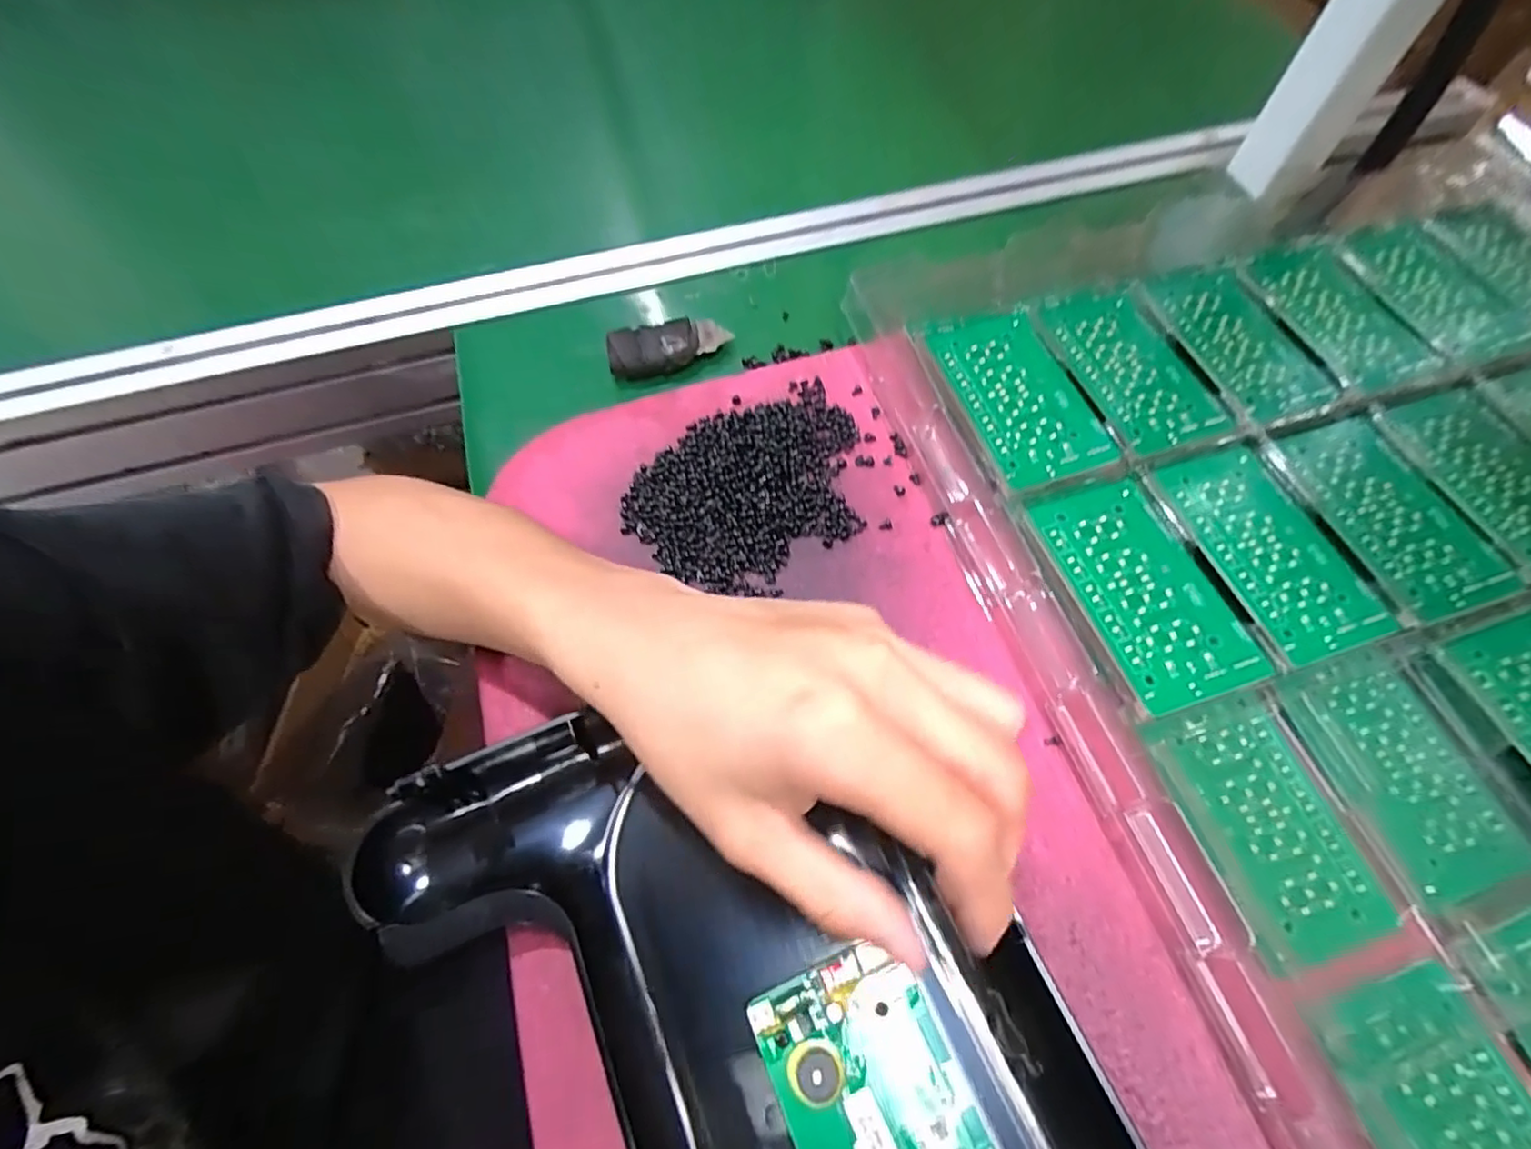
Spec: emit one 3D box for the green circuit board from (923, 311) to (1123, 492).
[{"bbox_3d":[0.132,-0.094,0.345,0.057,0.007,0.108,-15,67,-3],"label":"green circuit board"}]

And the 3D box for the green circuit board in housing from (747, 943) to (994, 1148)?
[{"bbox_3d":[0.041,0.185,0.217,0.059,0.012,0.104,-24,68,-6],"label":"green circuit board in housing"}]

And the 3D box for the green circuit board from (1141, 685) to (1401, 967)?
[{"bbox_3d":[0.199,0.097,0.260,0.058,0.008,0.095,-15,66,-8],"label":"green circuit board"}]

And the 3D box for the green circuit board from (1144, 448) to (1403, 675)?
[{"bbox_3d":[0.232,-0.013,0.305,0.061,0.004,0.105,-15,63,-10],"label":"green circuit board"}]

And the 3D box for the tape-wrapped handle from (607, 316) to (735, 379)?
[{"bbox_3d":[-0.058,-0.138,0.396,0.072,0.019,0.030,-15,67,-3],"label":"tape-wrapped handle"}]

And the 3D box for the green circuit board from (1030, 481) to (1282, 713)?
[{"bbox_3d":[0.168,0.005,0.293,0.058,0.004,0.106,-17,67,-4],"label":"green circuit board"}]

